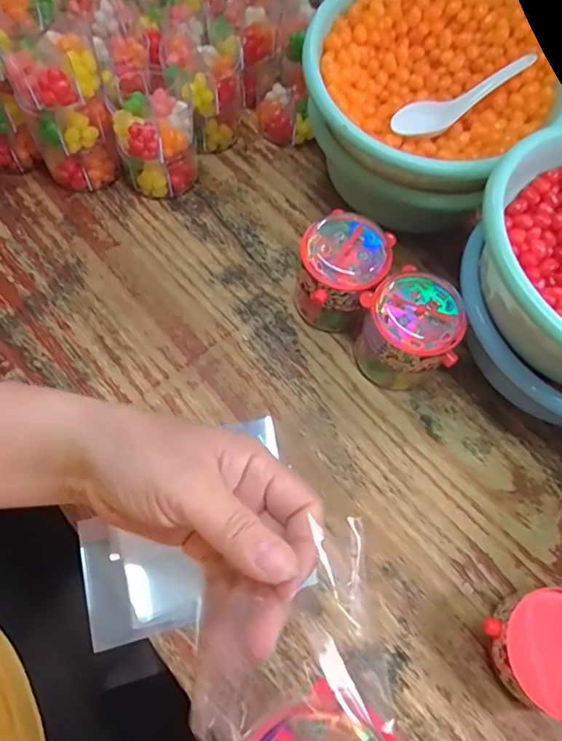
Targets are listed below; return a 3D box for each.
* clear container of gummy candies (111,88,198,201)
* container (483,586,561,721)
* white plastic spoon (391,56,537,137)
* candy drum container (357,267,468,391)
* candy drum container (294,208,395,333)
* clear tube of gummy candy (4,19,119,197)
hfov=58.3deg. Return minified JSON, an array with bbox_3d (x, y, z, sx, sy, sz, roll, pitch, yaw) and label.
[{"bbox_3d":[-0.106,-0.195,0.435,0.066,0.075,0.054,-16,68,-9],"label":"clear container of gummy candies"},{"bbox_3d":[0.158,0.167,0.301,0.067,0.039,0.065,1,66,-2],"label":"container"},{"bbox_3d":[0.133,-0.203,0.376,0.111,0.017,0.026,-27,69,4],"label":"white plastic spoon"},{"bbox_3d":[0.089,-0.027,0.368,0.065,0.067,0.065,1,66,-2],"label":"candy drum container"},{"bbox_3d":[0.043,-0.069,0.382,0.060,0.069,0.062,1,66,-2],"label":"candy drum container"},{"bbox_3d":[-0.171,-0.205,0.413,0.065,0.117,0.047,-28,70,-14],"label":"clear tube of gummy candy"}]

